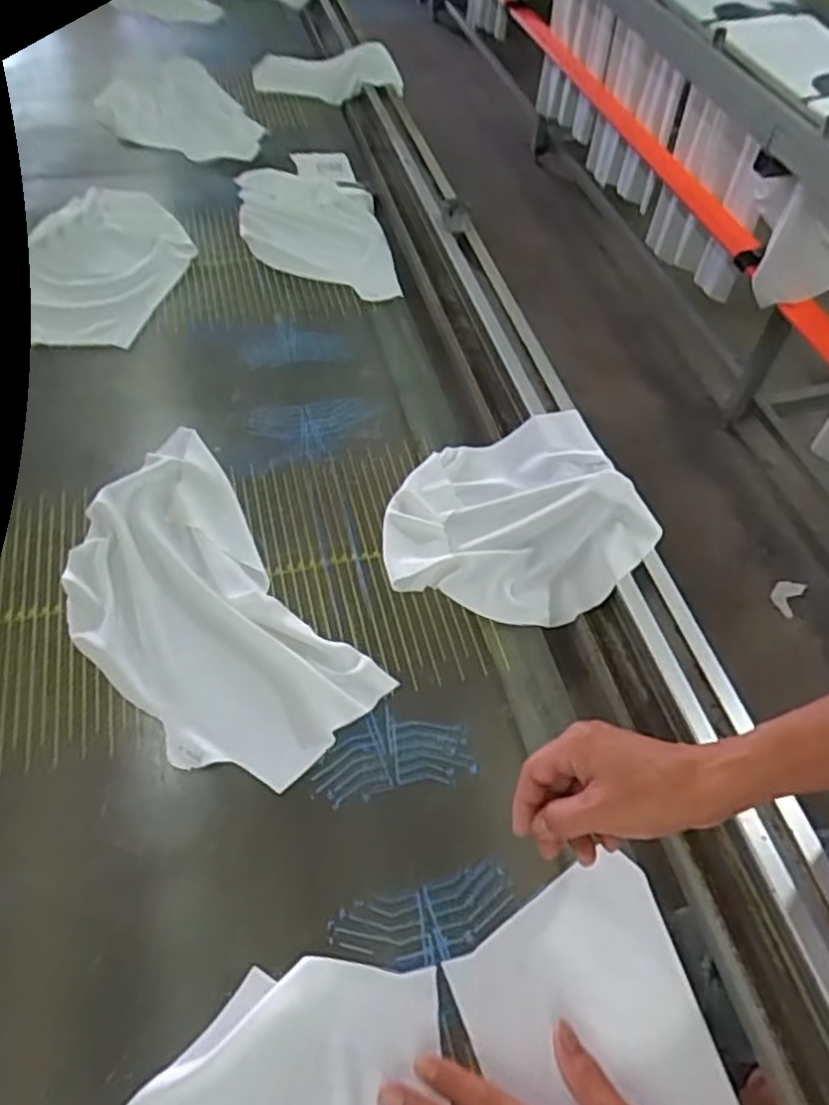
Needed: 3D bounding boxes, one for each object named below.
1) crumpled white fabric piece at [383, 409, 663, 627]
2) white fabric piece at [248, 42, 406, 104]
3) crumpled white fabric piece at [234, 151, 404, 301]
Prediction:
[{"bbox_3d":[0.091,-0.037,0.670,0.247,0.051,0.210,-21,58,-18],"label":"crumpled white fabric piece"},{"bbox_3d":[-0.146,-0.849,1.276,0.266,0.071,0.074,12,53,22],"label":"white fabric piece"},{"bbox_3d":[-0.142,-0.463,0.989,0.184,0.027,0.358,-9,55,-10],"label":"crumpled white fabric piece"}]

